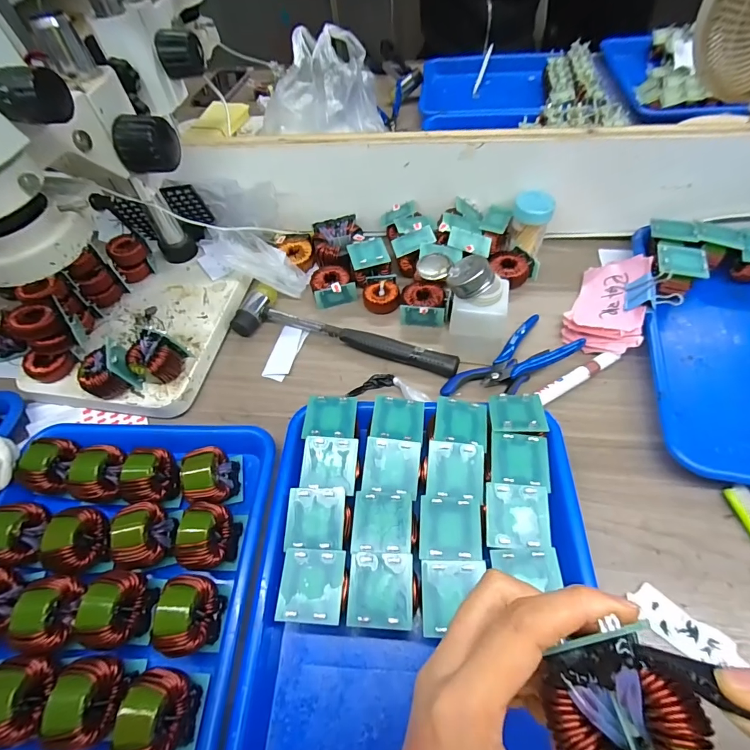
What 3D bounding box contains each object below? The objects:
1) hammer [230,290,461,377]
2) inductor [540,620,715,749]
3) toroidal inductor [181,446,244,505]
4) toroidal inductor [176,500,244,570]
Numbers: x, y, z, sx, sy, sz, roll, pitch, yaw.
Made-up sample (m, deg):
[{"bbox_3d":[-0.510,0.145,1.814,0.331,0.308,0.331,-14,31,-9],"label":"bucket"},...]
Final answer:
[{"bbox_3d":[-0.039,-0.045,0.458,0.267,0.029,0.058,15,59,15],"label":"hammer"},{"bbox_3d":[0.084,0.112,0.141,0.046,0.027,0.040,-30,65,19],"label":"inductor"},{"bbox_3d":[-0.144,0.088,0.354,0.039,0.038,0.048,-11,55,-3],"label":"toroidal inductor"},{"bbox_3d":[-0.135,0.130,0.327,0.036,0.042,0.052,-1,55,4],"label":"toroidal inductor"}]

